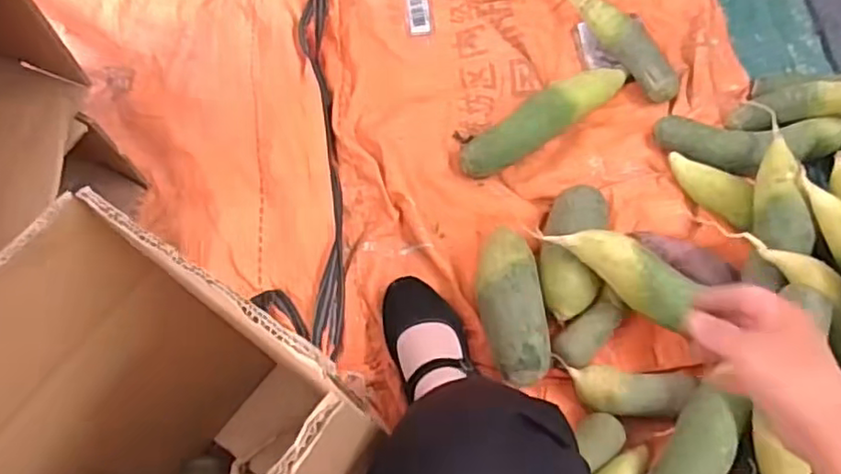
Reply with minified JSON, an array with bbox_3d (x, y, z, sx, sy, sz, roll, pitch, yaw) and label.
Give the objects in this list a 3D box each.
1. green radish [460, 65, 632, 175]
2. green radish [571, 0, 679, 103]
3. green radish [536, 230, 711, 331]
[{"bbox_3d":[0.169,-0.159,0.852,0.264,0.050,0.053,-30,68,-12],"label":"green radish"},{"bbox_3d":[0.283,-0.285,0.920,0.042,0.051,0.233,-30,68,-12],"label":"green radish"},{"bbox_3d":[0.223,0.033,0.708,0.160,0.044,0.049,36,71,15],"label":"green radish"}]

